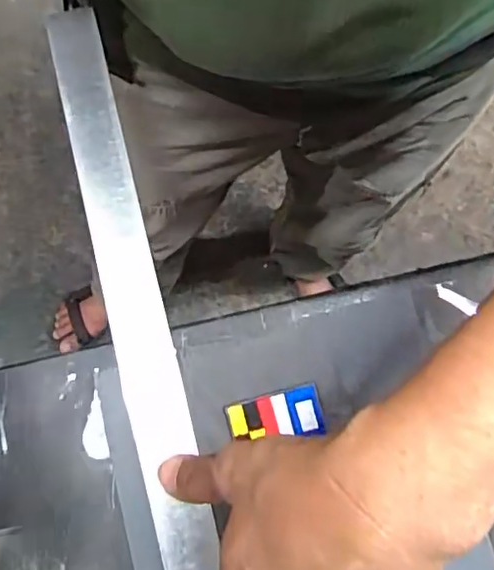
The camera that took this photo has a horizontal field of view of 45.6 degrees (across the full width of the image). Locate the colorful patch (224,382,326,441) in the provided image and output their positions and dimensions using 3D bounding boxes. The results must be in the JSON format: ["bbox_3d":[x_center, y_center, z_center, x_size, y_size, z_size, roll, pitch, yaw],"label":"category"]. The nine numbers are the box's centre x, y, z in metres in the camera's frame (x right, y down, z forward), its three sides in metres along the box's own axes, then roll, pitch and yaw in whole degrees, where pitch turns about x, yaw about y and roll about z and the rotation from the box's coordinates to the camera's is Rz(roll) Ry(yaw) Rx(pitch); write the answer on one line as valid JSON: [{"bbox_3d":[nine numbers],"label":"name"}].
[{"bbox_3d":[0.014,0.069,0.308,0.048,0.004,0.024,-11,78,-4],"label":"colorful patch"}]

